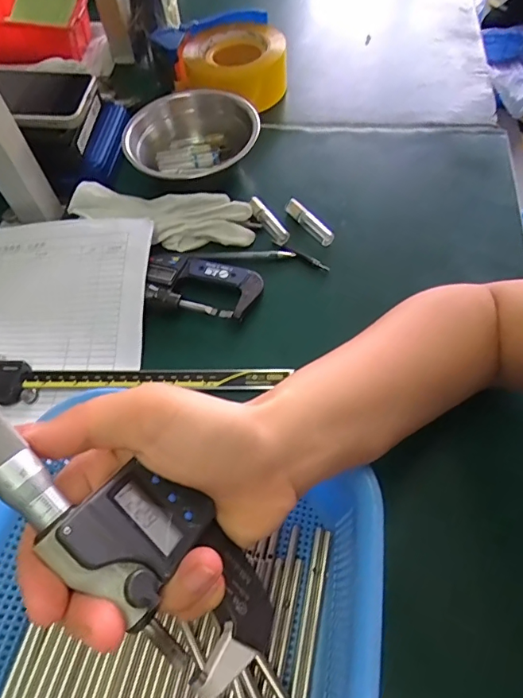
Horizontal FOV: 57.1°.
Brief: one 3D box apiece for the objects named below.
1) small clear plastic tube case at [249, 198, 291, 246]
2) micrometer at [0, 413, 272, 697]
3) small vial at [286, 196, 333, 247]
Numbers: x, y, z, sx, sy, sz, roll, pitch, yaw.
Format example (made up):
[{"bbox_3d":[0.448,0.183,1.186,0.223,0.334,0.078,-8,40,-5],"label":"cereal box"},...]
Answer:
[{"bbox_3d":[0.007,-0.122,0.452,0.015,0.011,0.056,-29,61,-14],"label":"small clear plastic tube case"},{"bbox_3d":[-0.055,0.063,0.175,0.158,0.028,0.049,41,64,-12],"label":"micrometer"},{"bbox_3d":[0.044,-0.120,0.448,0.015,0.012,0.063,-30,61,-14],"label":"small vial"}]

